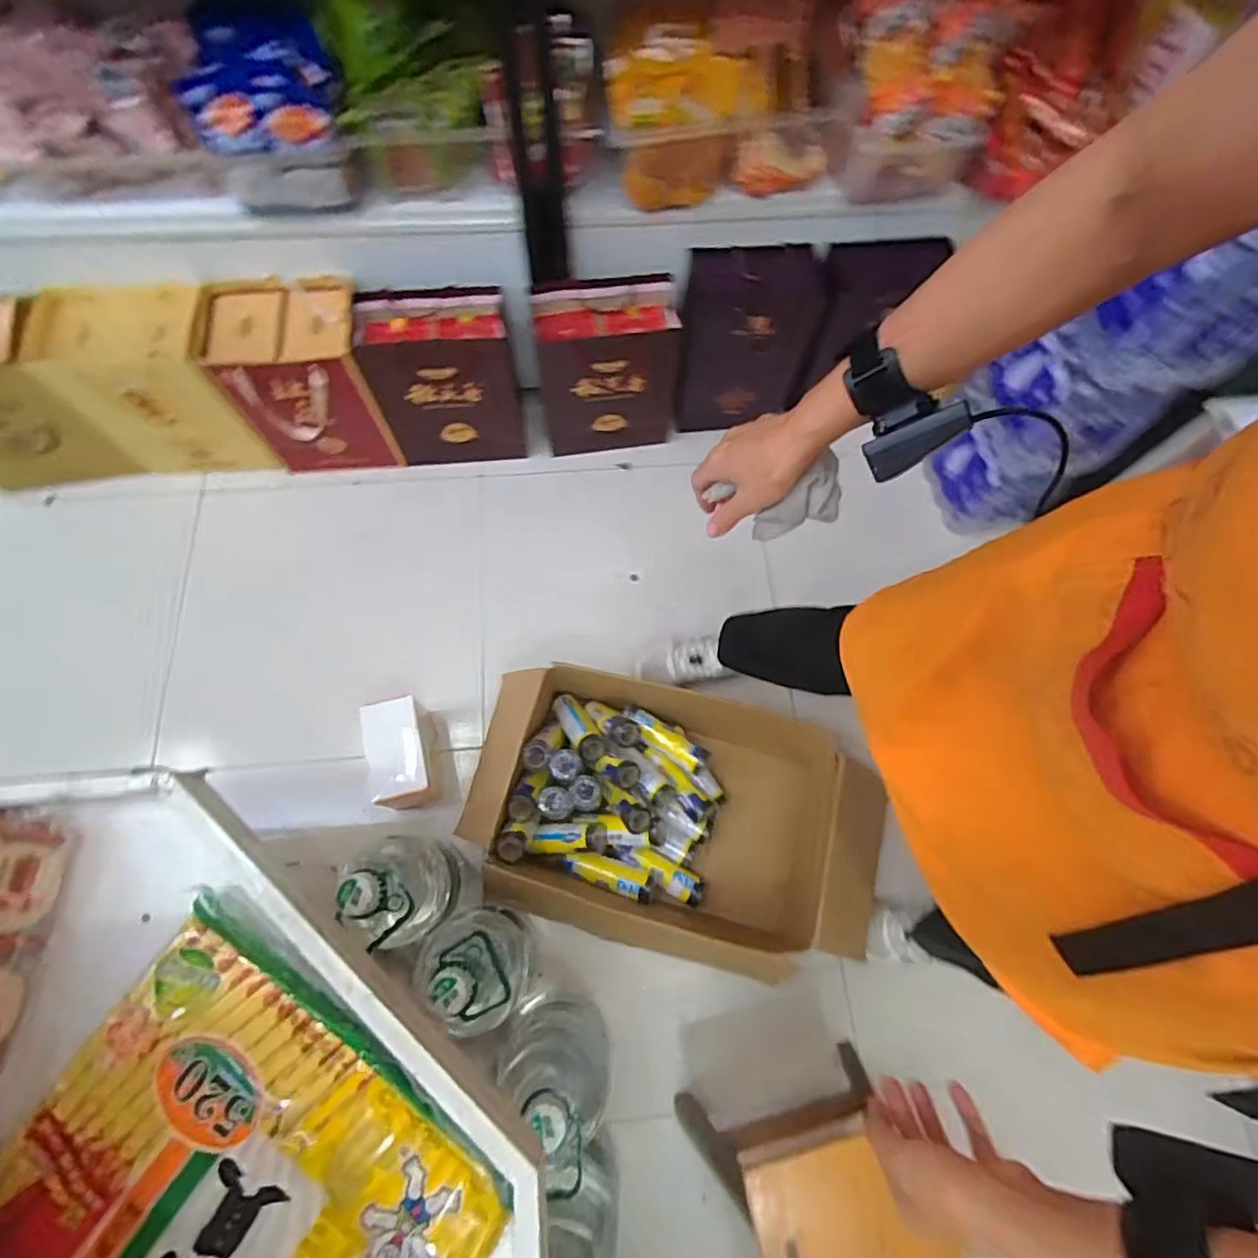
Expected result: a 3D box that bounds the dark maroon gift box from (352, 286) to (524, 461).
[{"bbox_3d":[-0.363,-0.504,1.242,0.282,0.299,0.157,-6,70,-5],"label":"dark maroon gift box"}]

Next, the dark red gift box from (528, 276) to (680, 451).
[{"bbox_3d":[-0.047,-0.531,1.262,0.265,0.322,0.153,-7,70,-5],"label":"dark red gift box"}]

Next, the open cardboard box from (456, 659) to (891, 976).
[{"bbox_3d":[0.073,0.326,1.043,0.675,0.188,0.424,14,70,2],"label":"open cardboard box"}]

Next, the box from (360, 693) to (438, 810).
[{"bbox_3d":[-0.391,0.217,1.072,0.105,0.120,0.173,-13,71,-7],"label":"box"}]

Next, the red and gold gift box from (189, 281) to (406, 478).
[{"bbox_3d":[-0.637,-0.498,1.223,0.255,0.320,0.233,-11,71,-7],"label":"red and gold gift box"}]

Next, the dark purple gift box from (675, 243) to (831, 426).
[{"bbox_3d":[0.224,-0.587,1.265,0.266,0.342,0.138,-6,70,-5],"label":"dark purple gift box"}]

